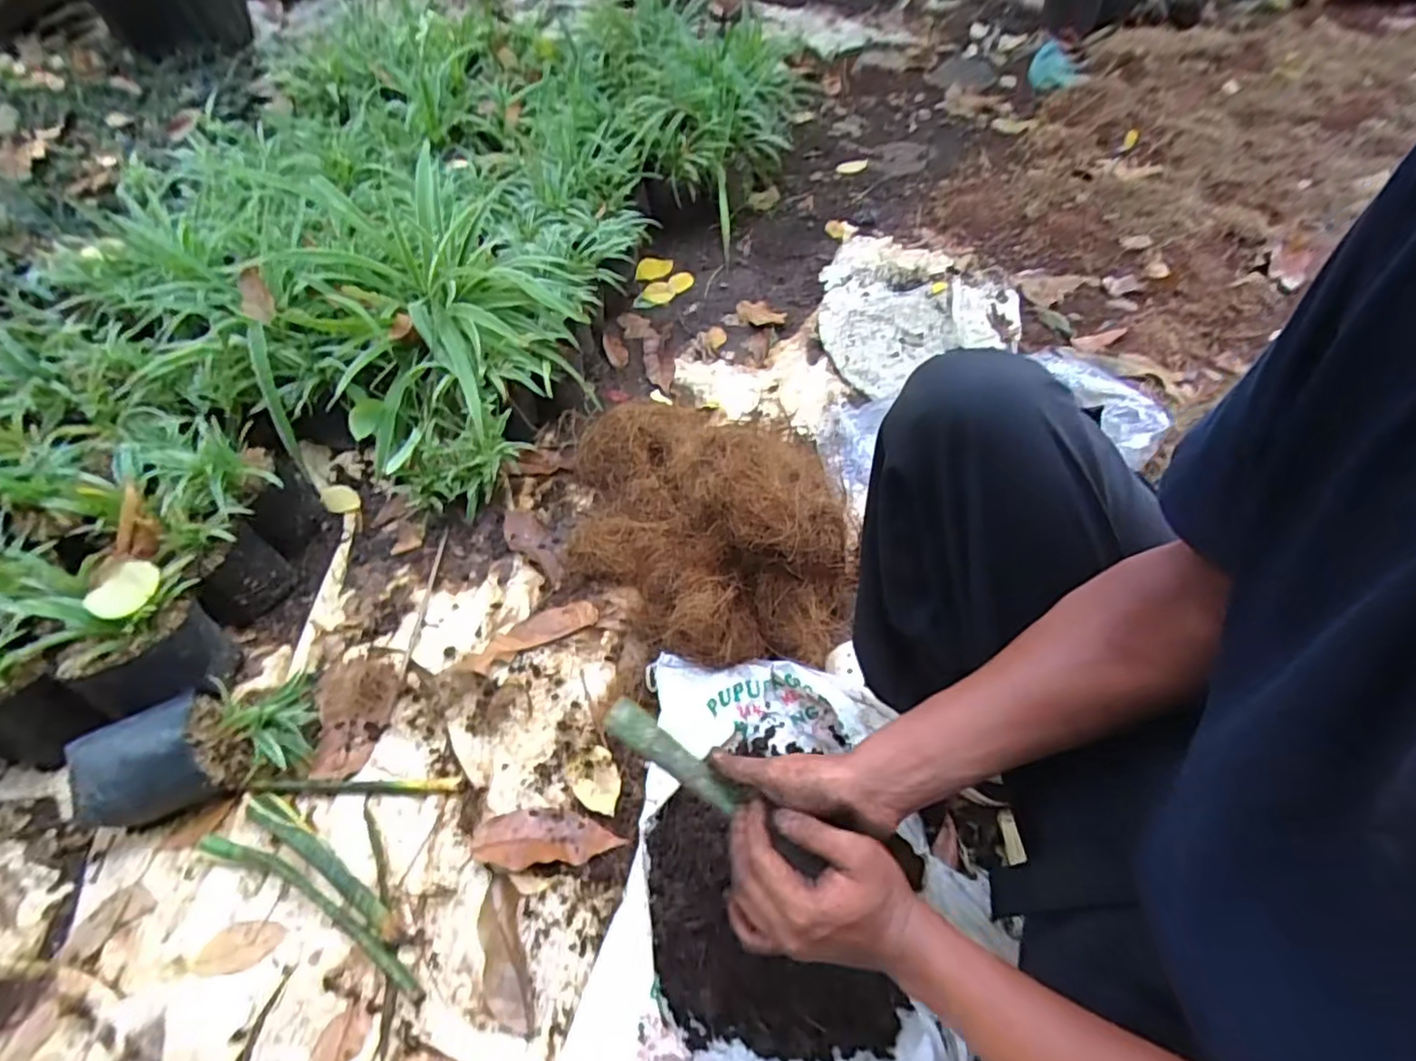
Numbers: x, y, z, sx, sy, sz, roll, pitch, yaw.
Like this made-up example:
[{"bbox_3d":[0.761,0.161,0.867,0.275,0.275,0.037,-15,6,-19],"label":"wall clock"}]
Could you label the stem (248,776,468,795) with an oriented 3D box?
[{"bbox_3d":[-0.400,0.290,0.728,0.244,0.011,0.019,-1,51,3],"label":"stem"}]

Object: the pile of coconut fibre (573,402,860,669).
[{"bbox_3d":[-0.016,-0.059,0.864,0.373,0.196,0.472,0,52,3],"label":"pile of coconut fibre"}]

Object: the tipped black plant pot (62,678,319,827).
[{"bbox_3d":[-0.586,0.241,0.730,0.209,0.097,0.131,-27,55,-17],"label":"tipped black plant pot"}]

